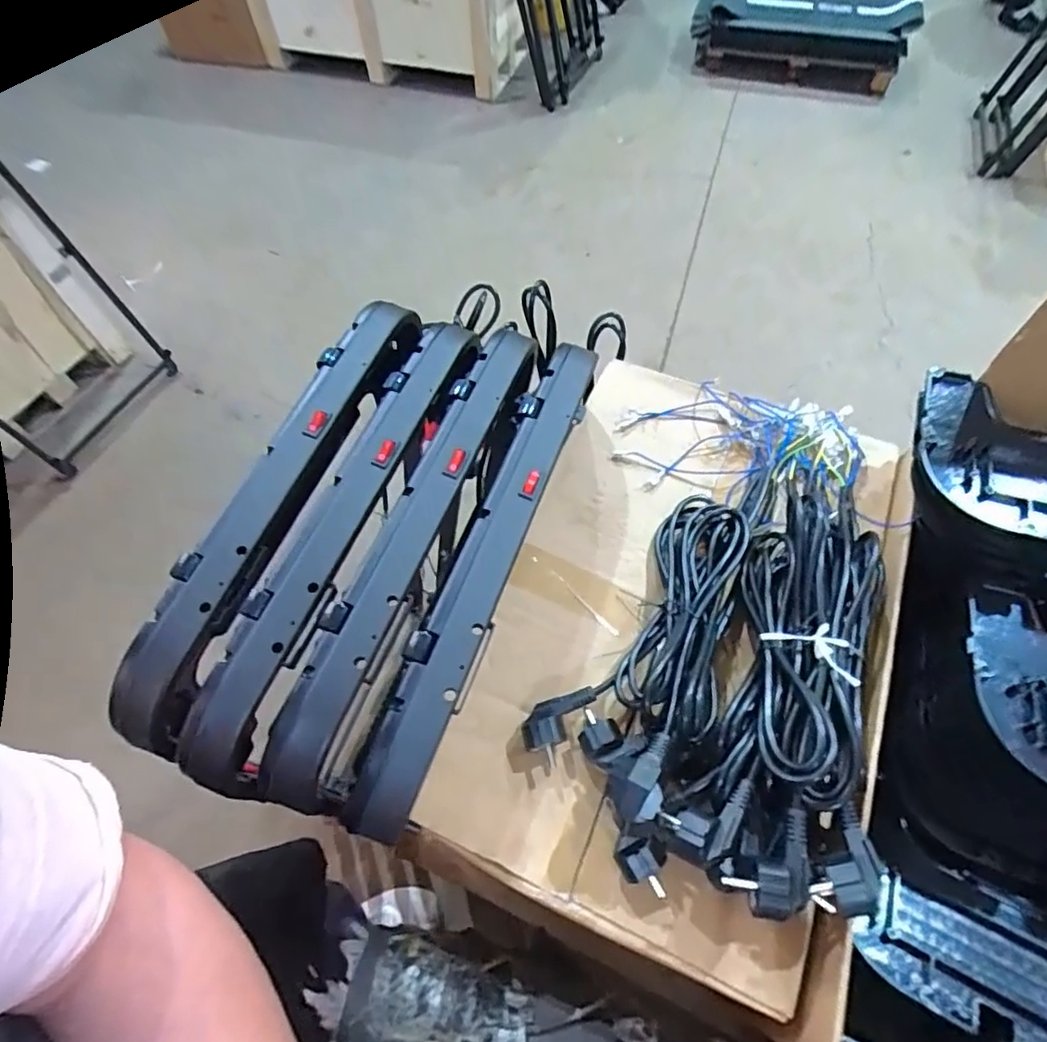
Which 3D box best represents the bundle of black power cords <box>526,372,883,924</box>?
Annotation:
[{"bbox_3d":[0.179,0.056,0.543,0.251,0.087,0.490,15,62,11],"label":"bundle of black power cords"}]

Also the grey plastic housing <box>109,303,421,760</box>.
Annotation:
[{"bbox_3d":[-0.211,-0.026,0.557,0.079,0.115,0.476,17,63,12],"label":"grey plastic housing"}]

